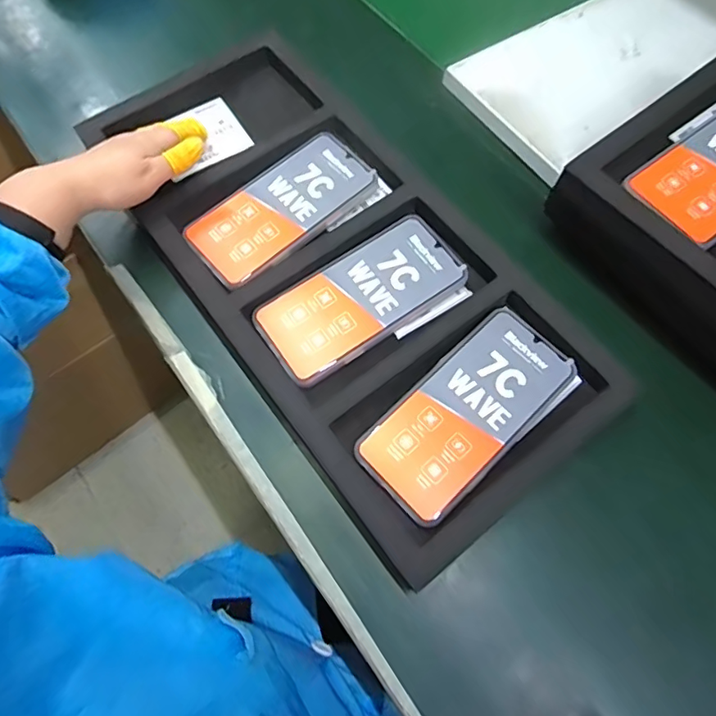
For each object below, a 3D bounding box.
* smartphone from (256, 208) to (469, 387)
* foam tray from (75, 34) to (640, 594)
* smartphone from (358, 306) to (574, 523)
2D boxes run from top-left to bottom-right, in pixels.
[{"bbox_3d":[0.002,-0.050,0.407,0.164,0.016,0.077,-33,72,-15],"label":"smartphone"},{"bbox_3d":[-0.023,-0.085,0.422,0.217,0.030,0.477,-34,72,-15],"label":"foam tray"},{"bbox_3d":[0.080,0.037,0.364,0.163,0.008,0.078,-41,74,-18],"label":"smartphone"}]

